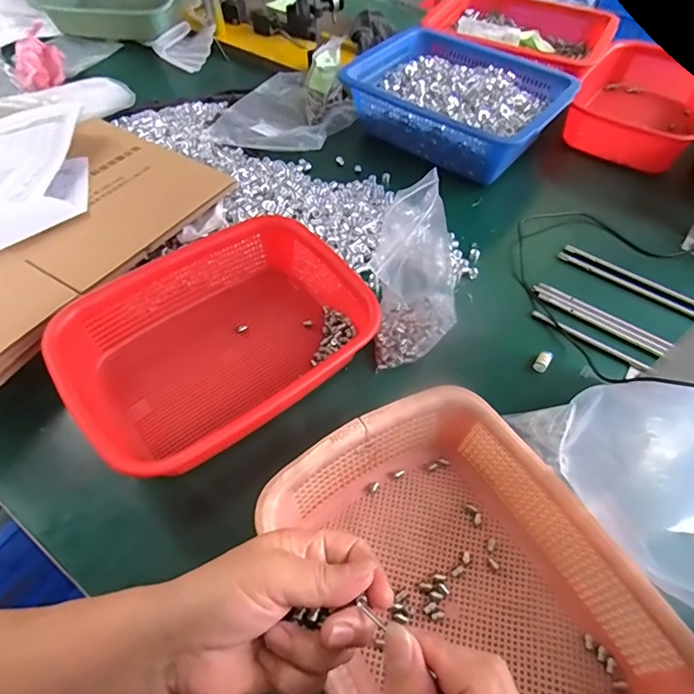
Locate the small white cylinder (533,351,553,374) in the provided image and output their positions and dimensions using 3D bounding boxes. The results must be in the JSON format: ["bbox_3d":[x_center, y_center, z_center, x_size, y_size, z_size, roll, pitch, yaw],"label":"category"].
[{"bbox_3d":[0.218,0.016,0.522,0.015,0.017,0.026,31,60,19],"label":"small white cylinder"}]

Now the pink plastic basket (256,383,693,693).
[{"bbox_3d":[0.085,0.182,0.344,0.209,0.083,0.290,-24,57,-18],"label":"pink plastic basket"}]

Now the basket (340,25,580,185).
[{"bbox_3d":[0.178,-0.389,0.758,0.312,0.096,0.235,32,58,20],"label":"basket"}]

